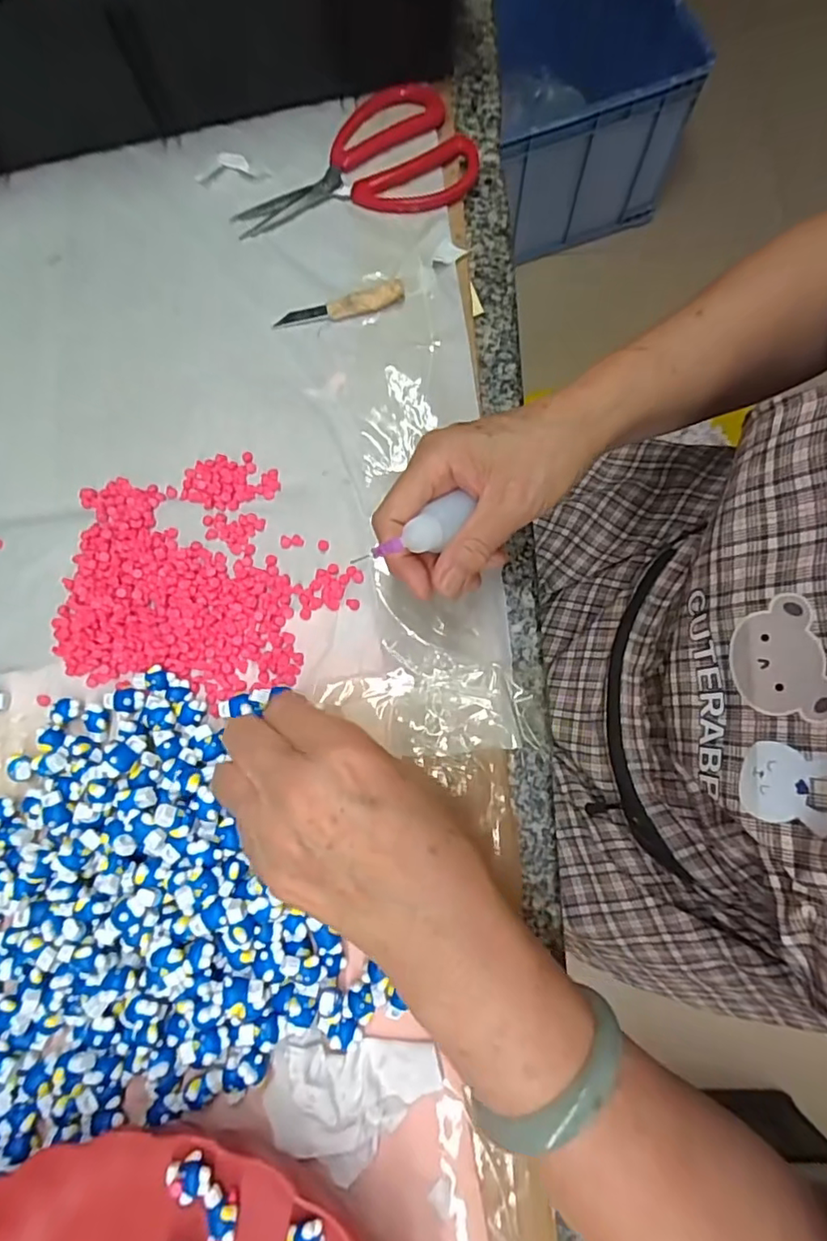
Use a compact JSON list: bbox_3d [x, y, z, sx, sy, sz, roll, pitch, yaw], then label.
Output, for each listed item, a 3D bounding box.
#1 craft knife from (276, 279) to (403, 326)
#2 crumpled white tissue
[{"bbox_3d":[-0.047,-0.200,0.361,0.083,0.011,0.017,-11,78,-1],"label":"craft knife"},{"bbox_3d":[-0.031,0.232,0.269,0.081,0.020,0.059,6,78,3],"label":"crumpled white tissue"}]

